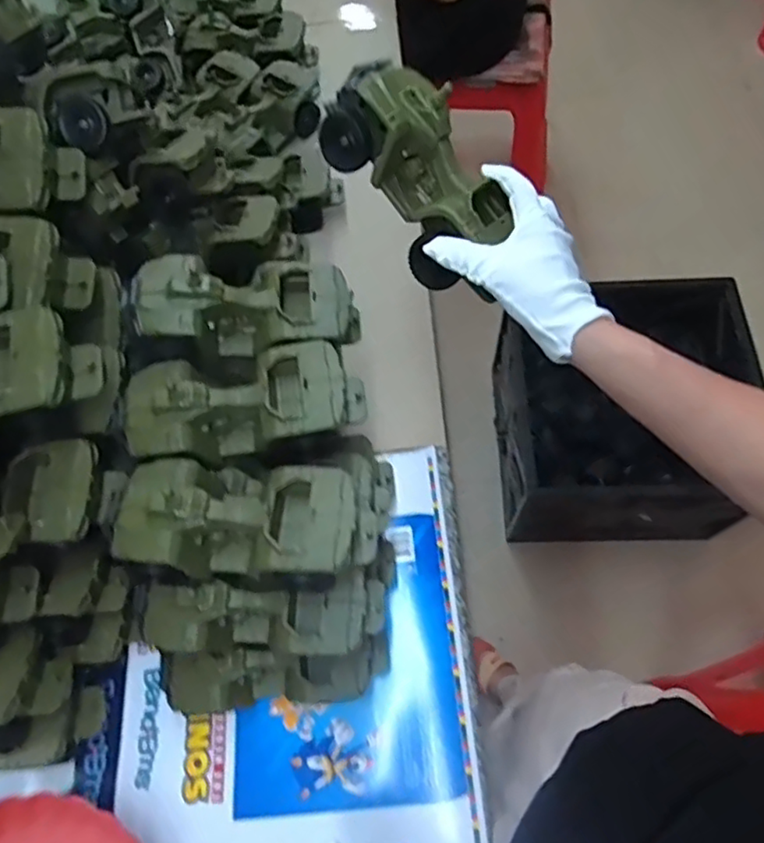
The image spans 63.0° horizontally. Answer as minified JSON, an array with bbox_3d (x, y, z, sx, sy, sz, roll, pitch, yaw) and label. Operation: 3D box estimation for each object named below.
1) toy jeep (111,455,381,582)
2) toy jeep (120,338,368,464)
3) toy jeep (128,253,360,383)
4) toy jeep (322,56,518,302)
[{"bbox_3d":[-0.098,0.073,0.473,0.181,0.078,0.087,0,66,3],"label":"toy jeep"},{"bbox_3d":[-0.108,-0.014,0.500,0.182,0.057,0.083,-11,66,-1],"label":"toy jeep"},{"bbox_3d":[-0.111,-0.090,0.547,0.174,0.108,0.084,-6,66,1],"label":"toy jeep"},{"bbox_3d":[0.029,-0.187,0.467,0.079,0.061,0.158,-39,96,-13],"label":"toy jeep"}]

